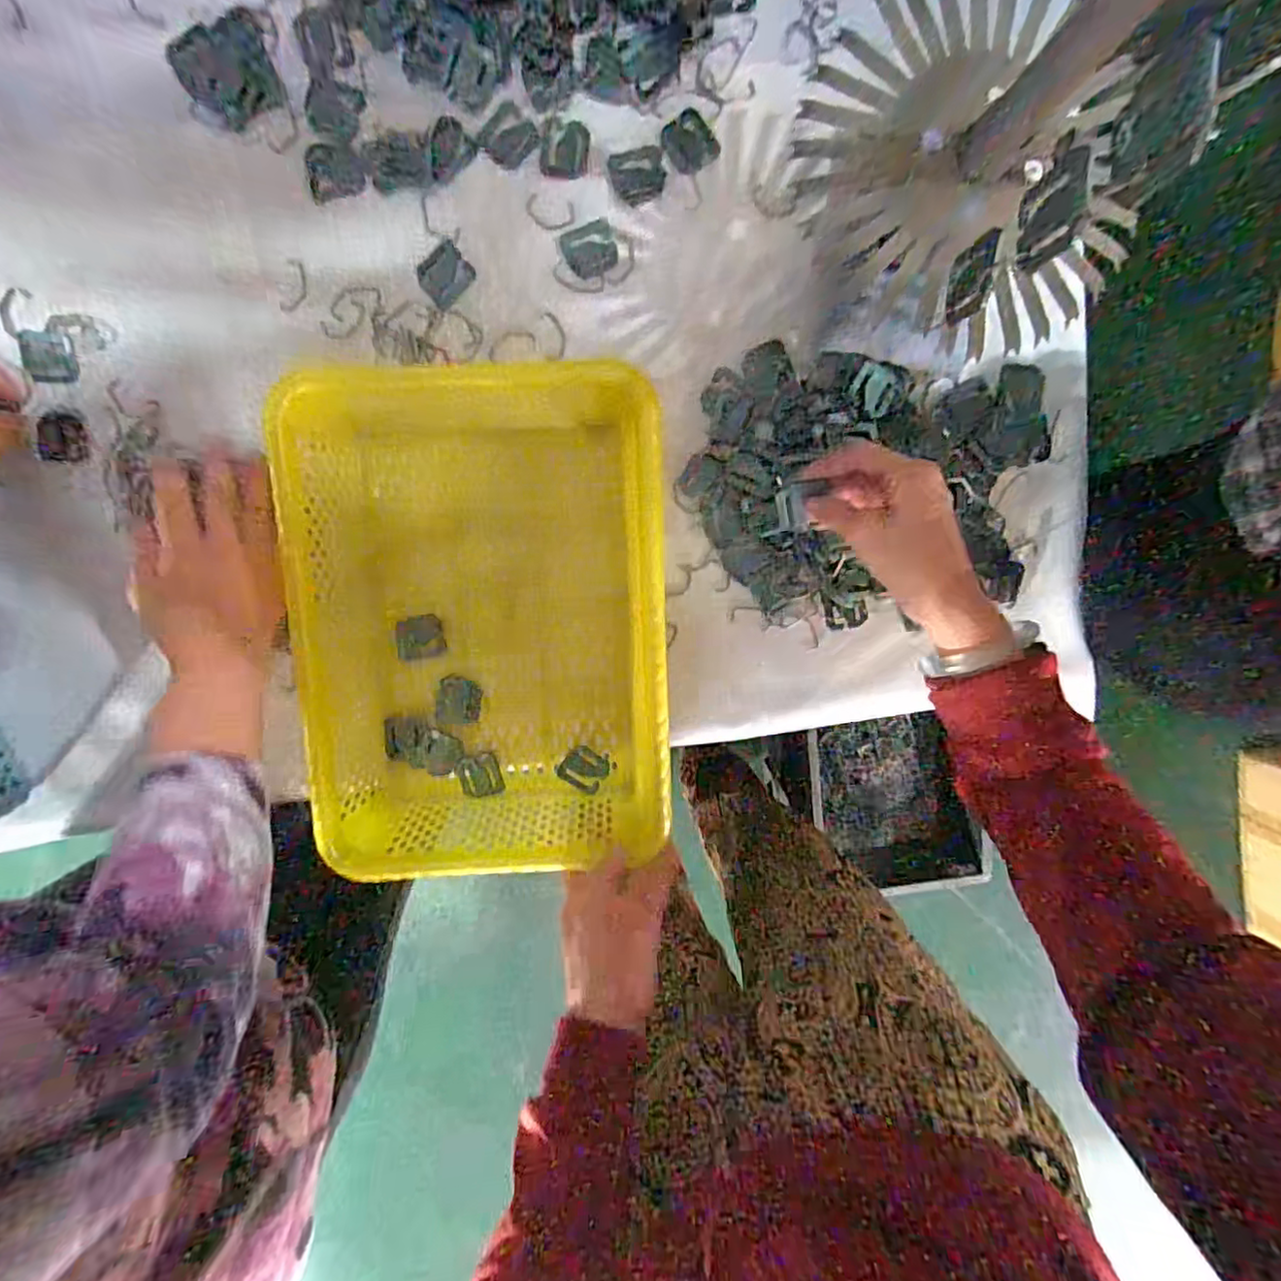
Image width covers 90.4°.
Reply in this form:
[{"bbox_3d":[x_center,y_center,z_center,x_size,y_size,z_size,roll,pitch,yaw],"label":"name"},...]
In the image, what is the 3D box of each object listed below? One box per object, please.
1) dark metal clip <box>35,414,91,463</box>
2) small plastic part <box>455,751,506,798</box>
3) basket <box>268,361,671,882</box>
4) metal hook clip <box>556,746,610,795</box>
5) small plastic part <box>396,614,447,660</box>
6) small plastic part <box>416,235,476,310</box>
[{"bbox_3d":[-0.437,-0.153,0.482,0.039,0.009,0.034,3,98,-3],"label":"dark metal clip"},{"bbox_3d":[-0.134,0.115,0.536,0.034,0.006,0.038,-16,99,0],"label":"small plastic part"},{"bbox_3d":[-0.111,-0.007,0.483,0.252,0.092,0.383,0,98,-2],"label":"basket"},{"bbox_3d":[-0.048,0.108,0.538,0.039,0.005,0.035,28,96,-6],"label":"metal hook clip"},{"bbox_3d":[-0.177,-0.003,0.510,0.036,0.004,0.034,-14,104,-24],"label":"small plastic part"},{"bbox_3d":[-0.147,-0.275,0.478,0.039,0.004,0.035,-42,98,4],"label":"small plastic part"}]

